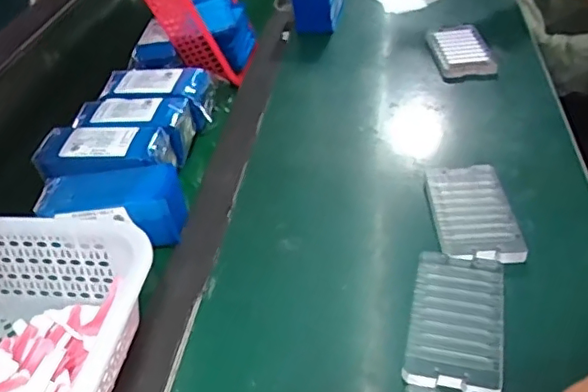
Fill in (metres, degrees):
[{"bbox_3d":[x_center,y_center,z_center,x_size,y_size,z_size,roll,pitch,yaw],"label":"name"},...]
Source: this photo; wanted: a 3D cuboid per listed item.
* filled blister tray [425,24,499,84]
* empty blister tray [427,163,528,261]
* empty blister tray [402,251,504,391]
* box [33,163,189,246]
[{"bbox_3d":[0.228,-0.202,0.783,0.071,0.024,0.132,-5,39,4],"label":"filled blister tray"},{"bbox_3d":[0.164,0.012,0.533,0.069,0.010,0.128,-5,39,4],"label":"empty blister tray"},{"bbox_3d":[0.125,0.091,0.439,0.067,0.006,0.129,6,41,16],"label":"empty blister tray"},{"bbox_3d":[-0.170,0.014,0.547,0.133,0.058,0.072,-10,39,-2],"label":"box"}]

